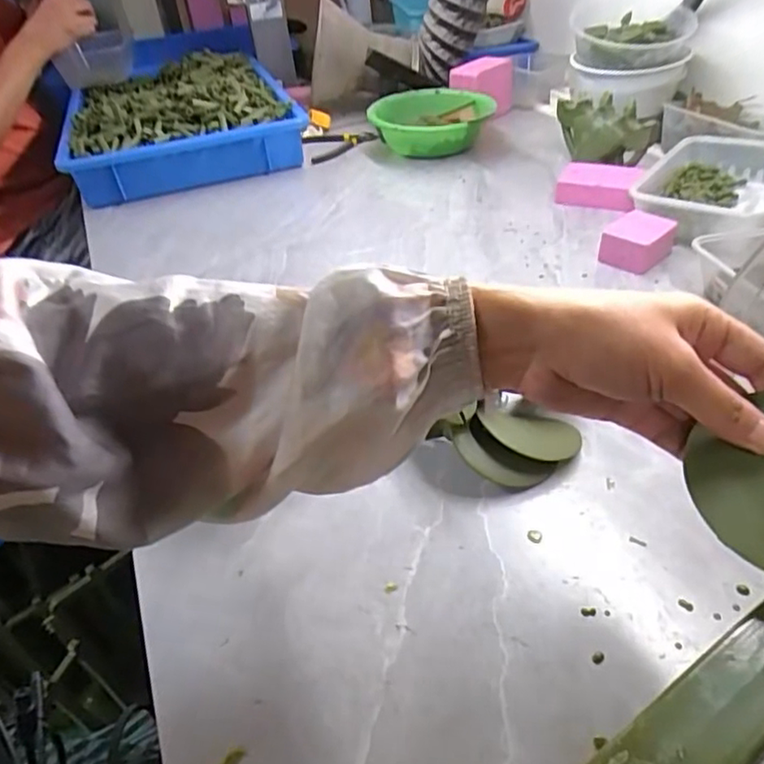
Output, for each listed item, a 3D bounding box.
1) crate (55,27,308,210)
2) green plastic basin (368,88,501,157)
[{"bbox_3d":[-0.381,-0.499,1.105,0.383,0.106,0.551,-17,41,-13],"label":"crate"},{"bbox_3d":[0.079,-0.419,0.976,0.188,0.067,0.199,-3,40,3],"label":"green plastic basin"}]

